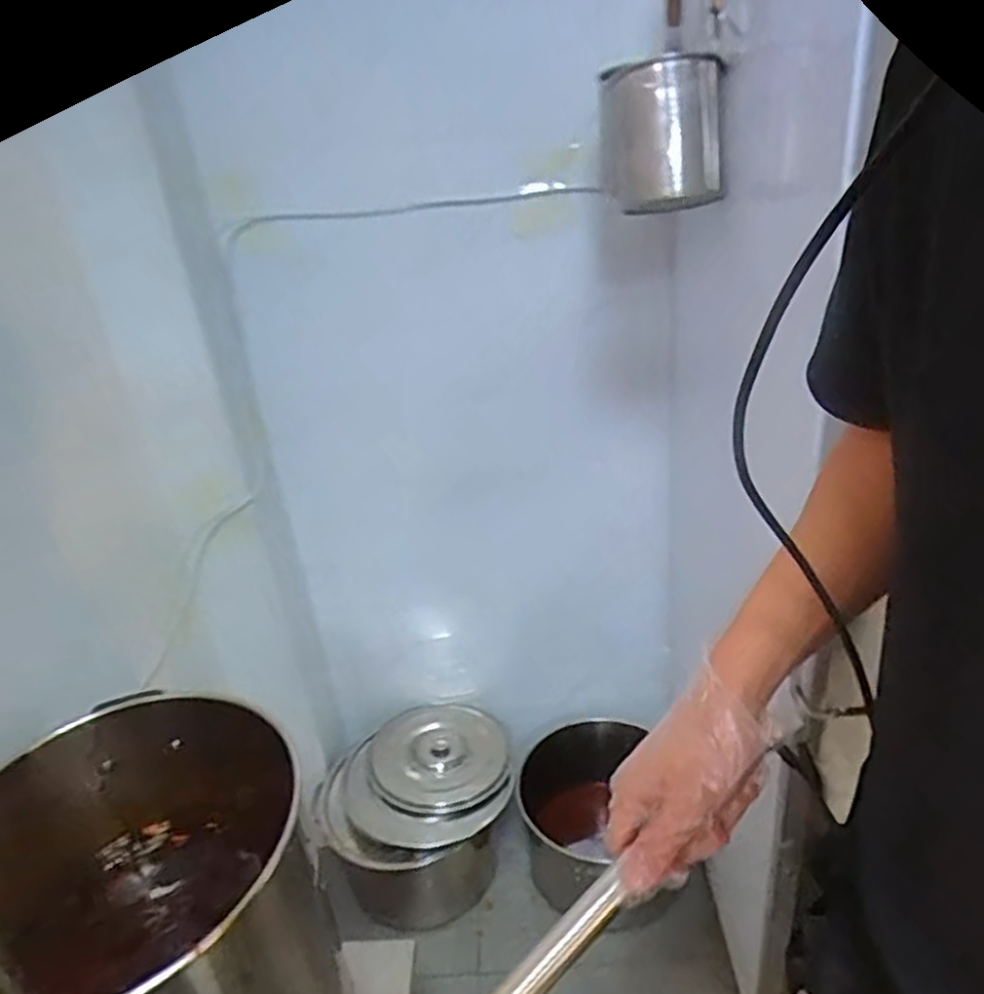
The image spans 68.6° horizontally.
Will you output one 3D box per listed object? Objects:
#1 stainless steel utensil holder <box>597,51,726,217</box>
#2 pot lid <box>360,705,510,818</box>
[{"bbox_3d":[0.205,-0.451,0.898,0.129,0.159,0.153,-6,29,5],"label":"stainless steel utensil holder"},{"bbox_3d":[-0.112,0.538,1.499,0.288,0.044,0.278,-12,28,-11],"label":"pot lid"}]

